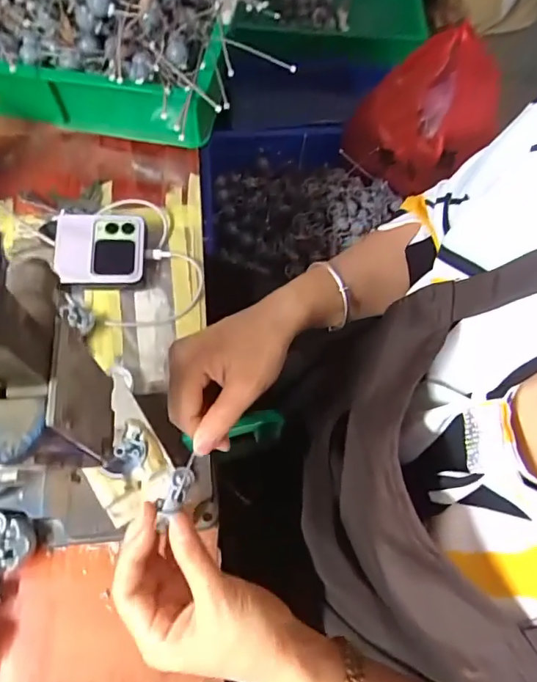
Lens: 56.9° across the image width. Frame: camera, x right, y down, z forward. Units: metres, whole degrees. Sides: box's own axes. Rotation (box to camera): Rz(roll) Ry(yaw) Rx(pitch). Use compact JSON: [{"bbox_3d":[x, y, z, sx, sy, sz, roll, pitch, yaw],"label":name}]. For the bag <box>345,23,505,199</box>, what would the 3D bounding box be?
[{"bbox_3d":[0.301,-0.431,0.957,0.221,0.280,0.117,37,36,-20],"label":"bag"}]

